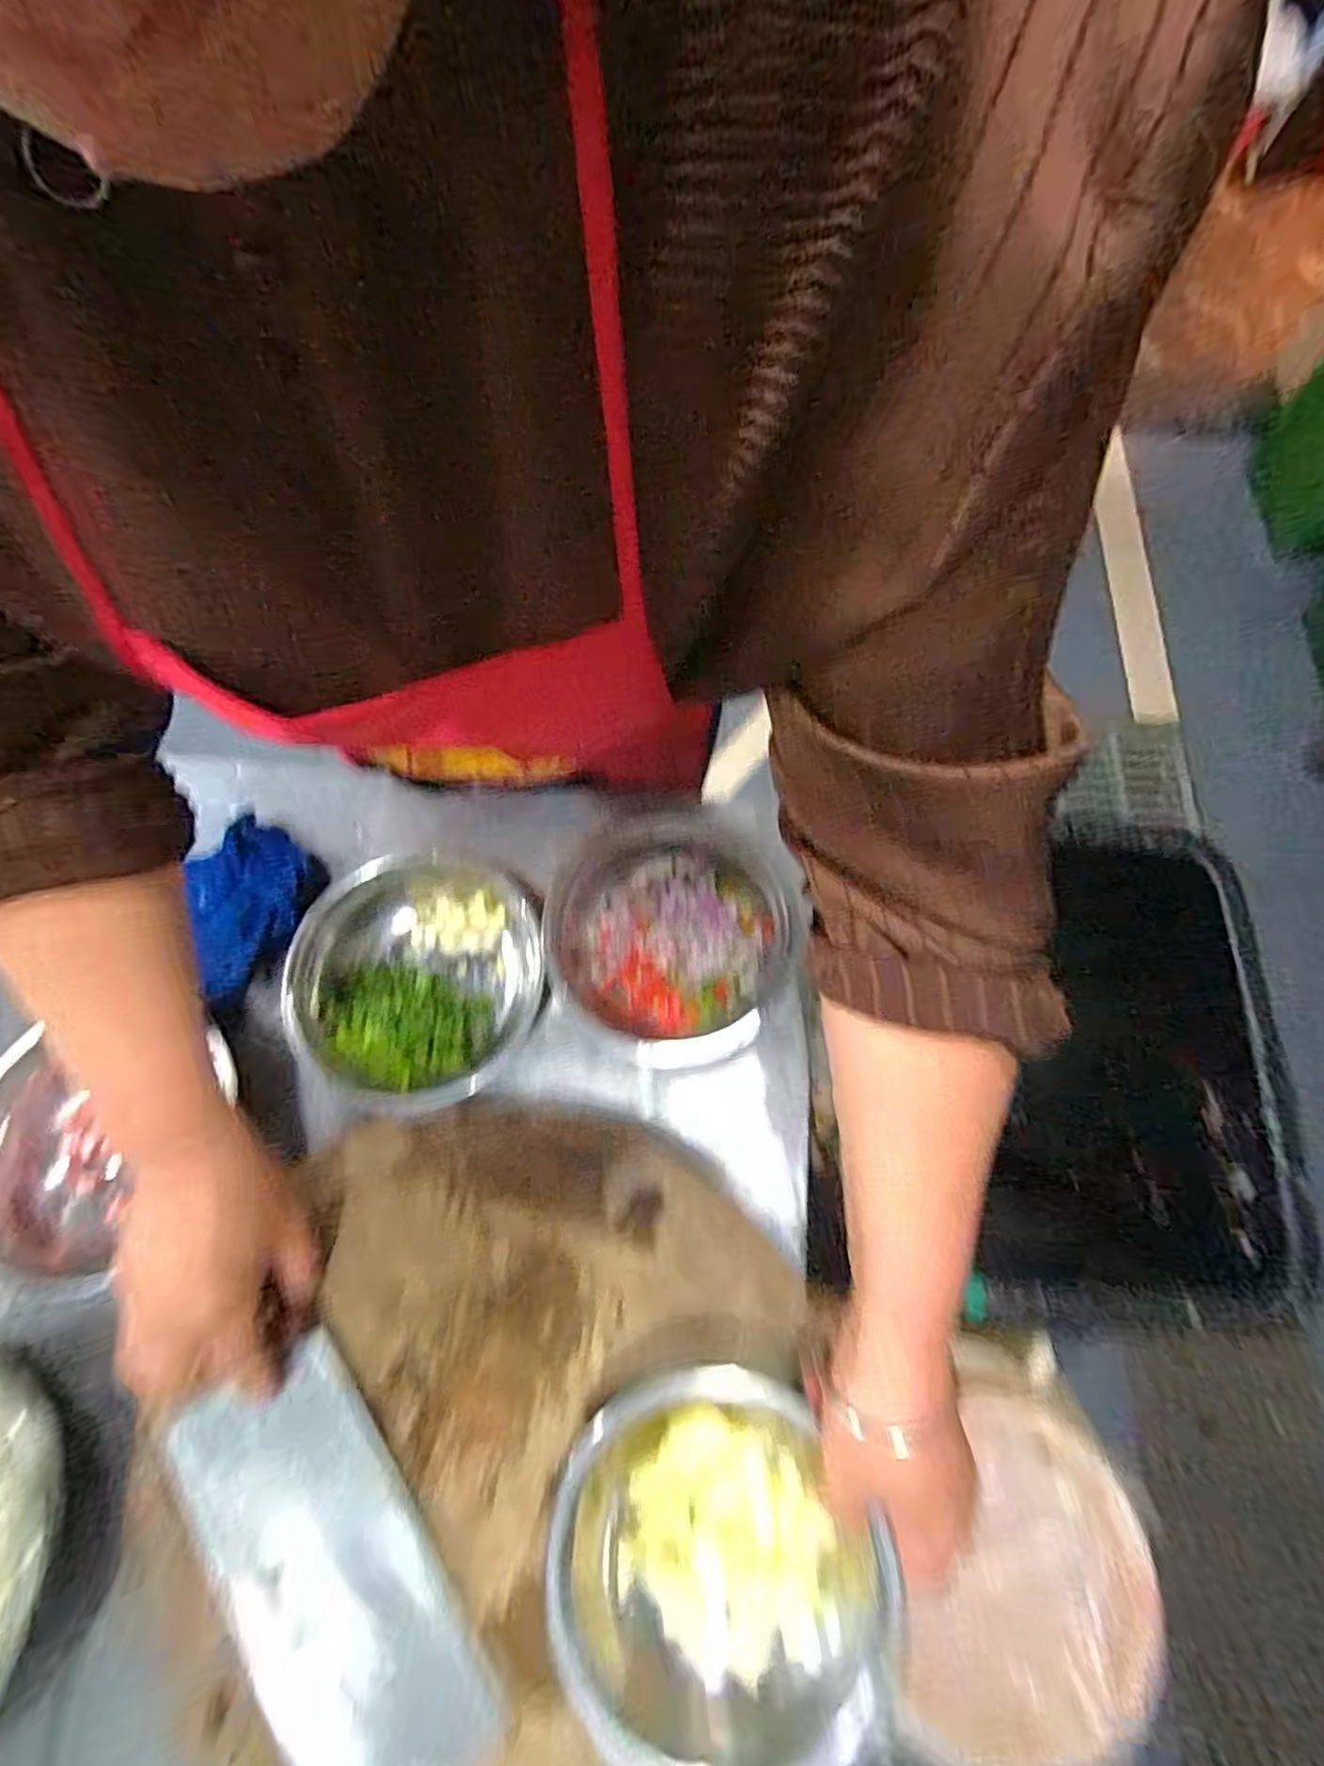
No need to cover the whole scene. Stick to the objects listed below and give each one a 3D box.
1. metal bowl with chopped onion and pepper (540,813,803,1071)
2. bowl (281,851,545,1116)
[{"bbox_3d":[0.006,0.037,0.512,0.180,0.045,0.194,0,71,1],"label":"metal bowl with chopped onion and pepper"},{"bbox_3d":[-0.180,0.067,0.507,0.180,0.048,0.195,-2,71,1],"label":"bowl"}]

